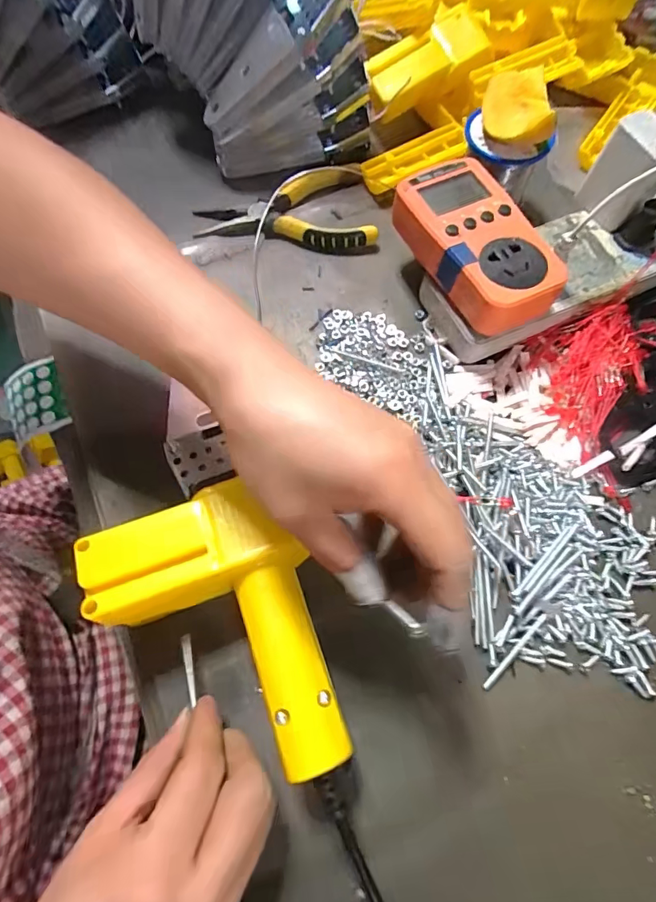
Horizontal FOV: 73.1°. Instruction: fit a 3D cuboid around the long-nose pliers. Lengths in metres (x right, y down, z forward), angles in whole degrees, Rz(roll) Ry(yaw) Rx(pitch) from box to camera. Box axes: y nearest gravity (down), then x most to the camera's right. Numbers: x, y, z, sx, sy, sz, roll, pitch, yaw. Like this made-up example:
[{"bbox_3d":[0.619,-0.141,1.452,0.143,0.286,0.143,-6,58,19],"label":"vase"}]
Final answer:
[{"bbox_3d":[-0.038,-0.201,0.375,0.146,0.013,0.080,-9,69,-2],"label":"long-nose pliers"}]

